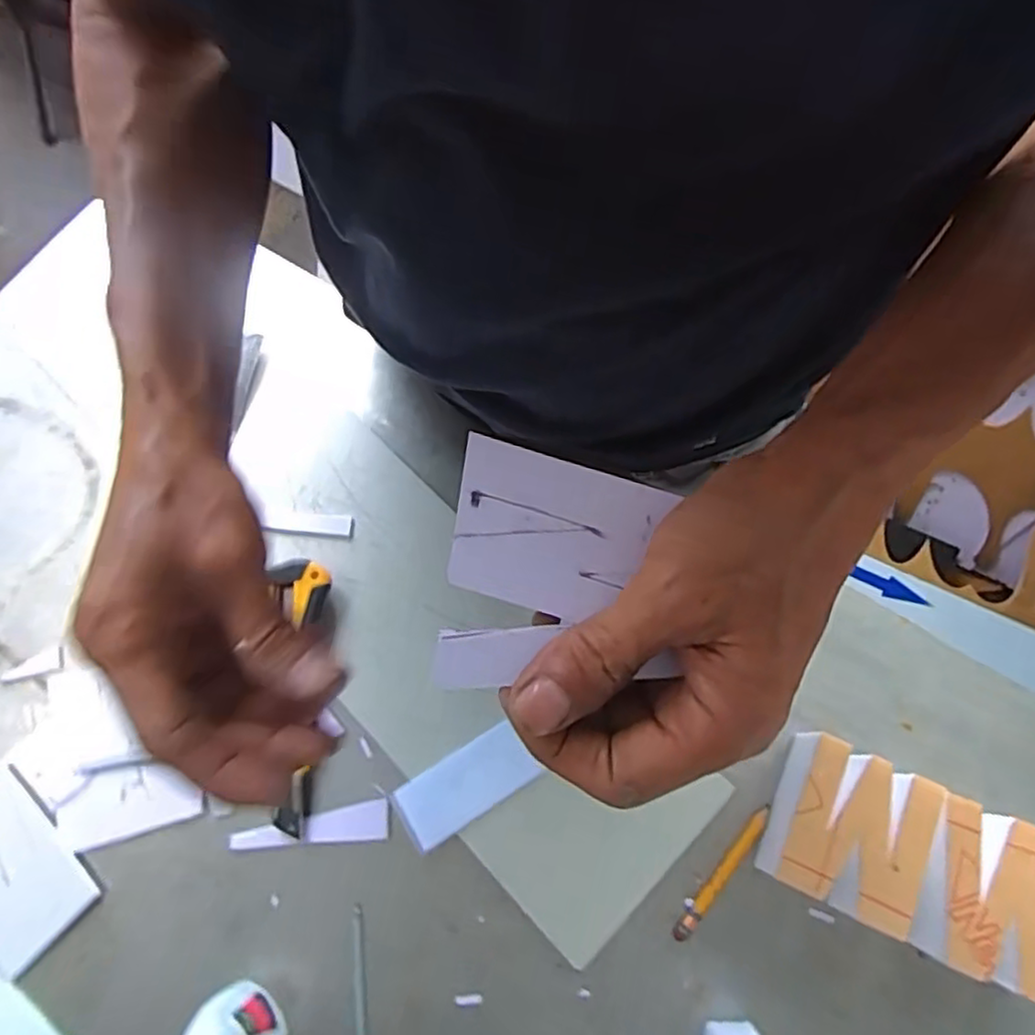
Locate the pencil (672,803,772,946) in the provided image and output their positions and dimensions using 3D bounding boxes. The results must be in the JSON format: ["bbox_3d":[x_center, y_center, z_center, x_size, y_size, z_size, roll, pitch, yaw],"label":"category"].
[{"bbox_3d":[0.119,0.206,0.401,0.009,0.009,0.089,36,77,13],"label":"pencil"}]

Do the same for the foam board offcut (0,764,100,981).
[{"bbox_3d":[-0.310,0.214,0.417,0.102,0.005,0.069,40,77,13],"label":"foam board offcut"}]

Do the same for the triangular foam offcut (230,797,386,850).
[{"bbox_3d":[-0.126,0.191,0.419,0.095,0.006,0.021,-10,72,-1],"label":"triangular foam offcut"}]

